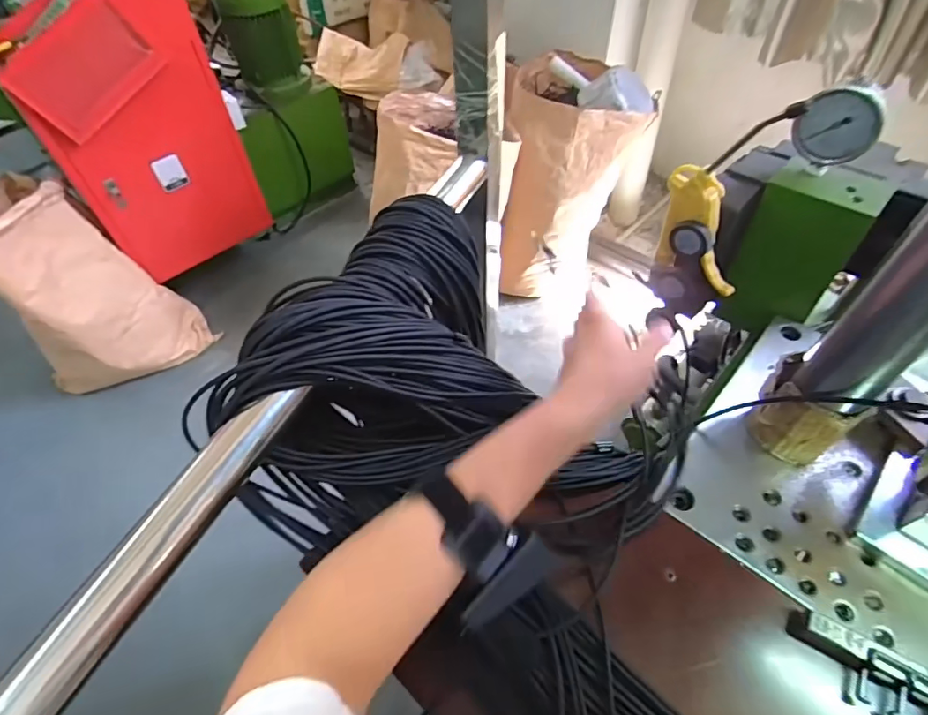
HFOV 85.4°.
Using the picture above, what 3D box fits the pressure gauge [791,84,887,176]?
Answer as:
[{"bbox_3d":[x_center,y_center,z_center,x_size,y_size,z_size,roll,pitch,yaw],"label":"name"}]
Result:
[{"bbox_3d":[0.323,-0.196,0.441,0.024,0.075,0.063,-39,60,-23],"label":"pressure gauge"}]

